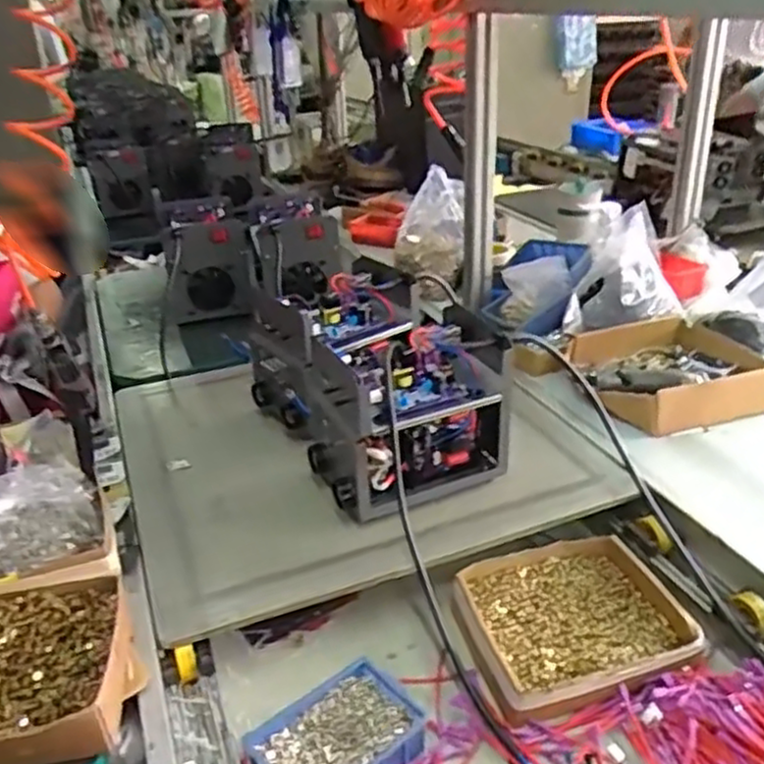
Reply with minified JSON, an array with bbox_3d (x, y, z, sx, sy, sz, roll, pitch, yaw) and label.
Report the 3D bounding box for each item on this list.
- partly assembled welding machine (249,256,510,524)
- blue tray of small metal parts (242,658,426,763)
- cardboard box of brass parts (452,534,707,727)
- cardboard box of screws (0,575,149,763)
[{"bbox_3d":[-0.029,-0.011,1.052,0.239,0.187,0.435,-16,30,-24],"label":"partly assembled welding machine"},{"bbox_3d":[-0.039,0.341,0.690,0.151,0.054,0.108,-21,32,-31],"label":"blue tray of small metal parts"},{"bbox_3d":[0.207,0.263,0.815,0.222,0.050,0.197,-9,28,-12],"label":"cardboard box of brass parts"},{"bbox_3d":[-0.346,0.265,0.672,0.221,0.053,0.186,-7,27,-8],"label":"cardboard box of screws"}]

